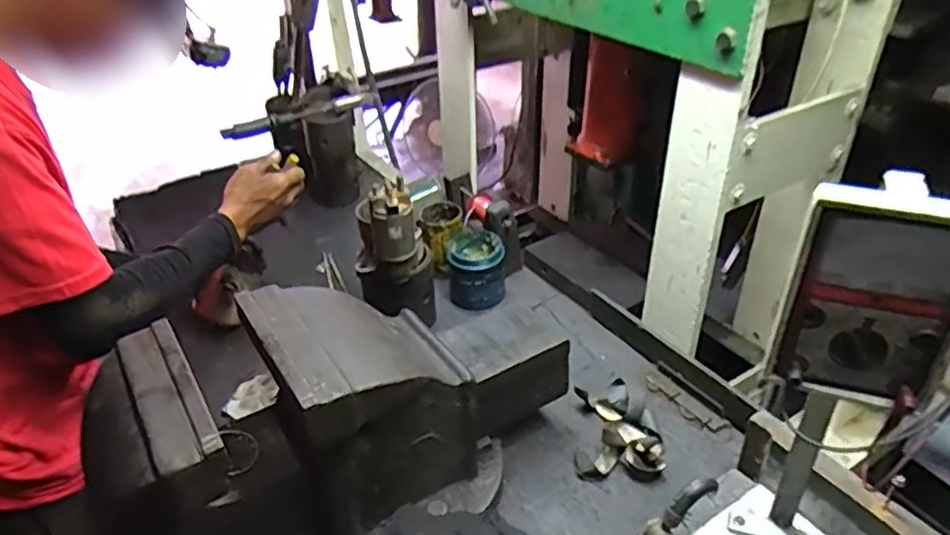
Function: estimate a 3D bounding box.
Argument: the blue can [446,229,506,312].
[{"bbox_3d":[0.002,0.003,1.093,0.095,0.087,0.106,0,34,2],"label":"blue can"}]

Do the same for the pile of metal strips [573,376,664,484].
[{"bbox_3d":[0.177,0.206,0.856,0.109,0.034,0.136,-4,34,-3],"label":"pile of metal strips"}]

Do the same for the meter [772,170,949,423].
[{"bbox_3d":[0.304,0.023,0.505,0.121,0.169,0.058,13,37,20],"label":"meter"}]

